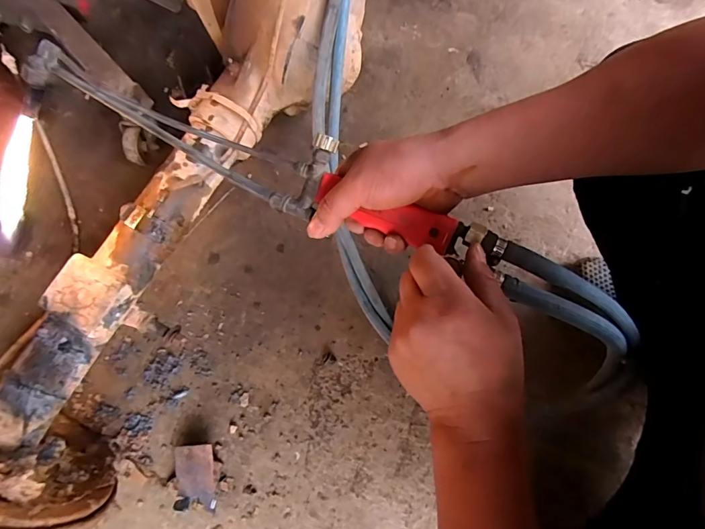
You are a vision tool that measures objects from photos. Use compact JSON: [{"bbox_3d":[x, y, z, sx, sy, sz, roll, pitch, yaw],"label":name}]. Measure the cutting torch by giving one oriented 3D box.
[{"bbox_3d":[-0.096,-0.099,0.375,0.471,0.036,0.060,23,77,8],"label":"cutting torch"}]

